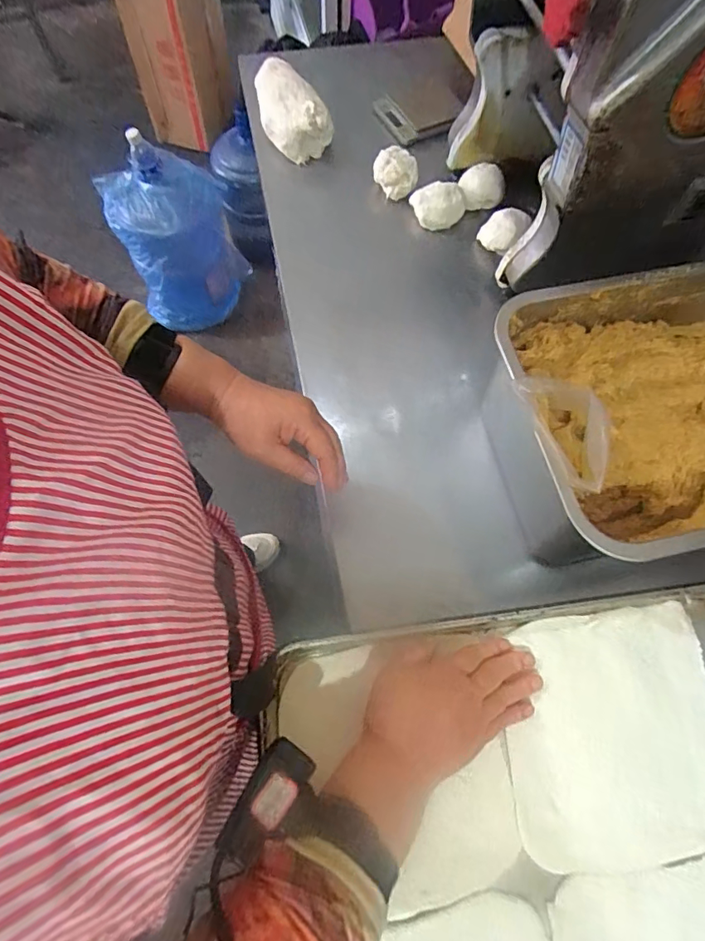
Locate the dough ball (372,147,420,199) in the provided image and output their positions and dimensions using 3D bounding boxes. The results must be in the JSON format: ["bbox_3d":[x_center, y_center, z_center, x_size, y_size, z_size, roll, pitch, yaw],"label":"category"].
[{"bbox_3d":[0.063,-0.437,0.713,0.063,0.035,0.072,6,68,1],"label":"dough ball"}]

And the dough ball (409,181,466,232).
[{"bbox_3d":[0.121,-0.381,0.693,0.076,0.039,0.058,11,68,2],"label":"dough ball"}]

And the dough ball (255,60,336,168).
[{"bbox_3d":[-0.094,-0.552,0.746,0.089,0.058,0.161,-17,70,-8],"label":"dough ball"}]

